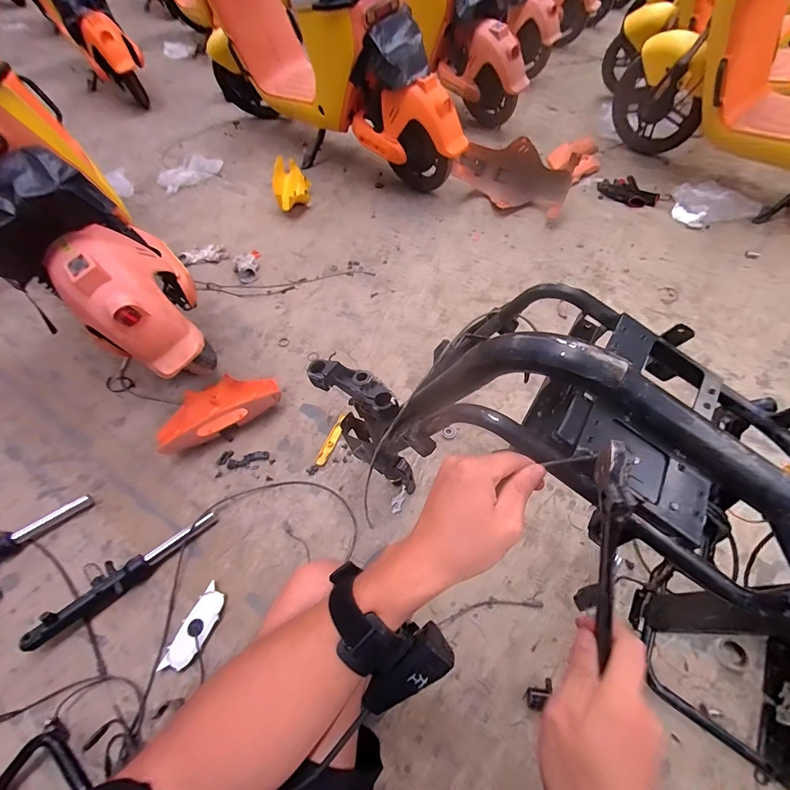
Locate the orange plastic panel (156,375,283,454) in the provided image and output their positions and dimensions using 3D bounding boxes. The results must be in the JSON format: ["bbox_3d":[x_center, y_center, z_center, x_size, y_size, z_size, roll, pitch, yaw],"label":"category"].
[{"bbox_3d":[-0.459,0.032,1.001,0.304,0.096,0.150,-32,58,-17],"label":"orange plastic panel"}]

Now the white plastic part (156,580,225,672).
[{"bbox_3d":[-0.375,0.439,0.728,0.052,0.016,0.142,20,58,17],"label":"white plastic part"}]

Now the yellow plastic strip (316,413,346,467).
[{"bbox_3d":[-0.157,0.112,0.980,0.028,0.008,0.150,16,57,15],"label":"yellow plastic strip"}]

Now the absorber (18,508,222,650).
[{"bbox_3d":[-0.549,0.354,0.791,0.364,0.056,0.070,-36,60,-20],"label":"absorber"}]

